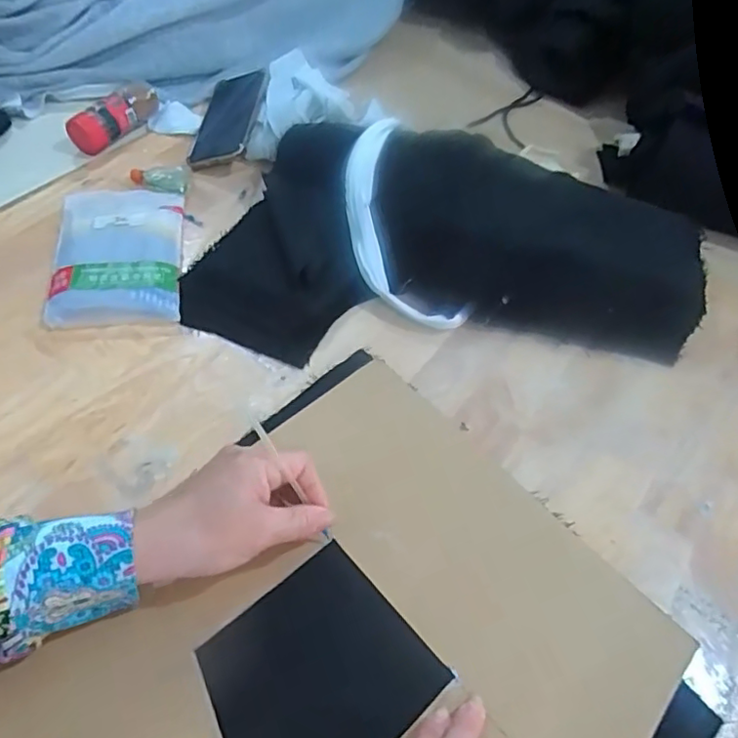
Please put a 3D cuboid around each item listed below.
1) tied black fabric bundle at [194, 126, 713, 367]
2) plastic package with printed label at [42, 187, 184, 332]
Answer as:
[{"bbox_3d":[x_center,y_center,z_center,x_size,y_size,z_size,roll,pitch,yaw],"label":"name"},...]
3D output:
[{"bbox_3d":[0.076,-0.129,0.562,0.474,0.082,0.260,5,54,-2],"label":"tied black fabric bundle"},{"bbox_3d":[-0.238,-0.113,0.560,0.112,0.020,0.177,-5,55,-9],"label":"plastic package with printed label"}]

